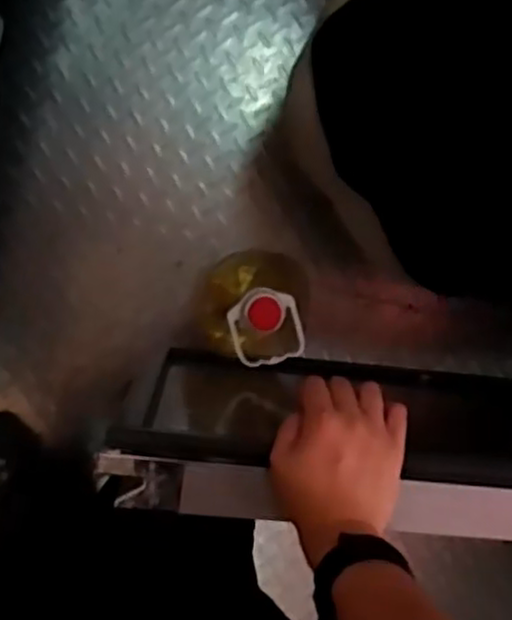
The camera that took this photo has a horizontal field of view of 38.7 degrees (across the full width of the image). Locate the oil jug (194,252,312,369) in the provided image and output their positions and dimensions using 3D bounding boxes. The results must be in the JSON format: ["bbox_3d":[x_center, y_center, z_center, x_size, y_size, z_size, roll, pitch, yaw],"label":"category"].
[{"bbox_3d":[-0.006,-0.013,1.040,0.159,0.342,0.132,-18,96,-5],"label":"oil jug"}]

